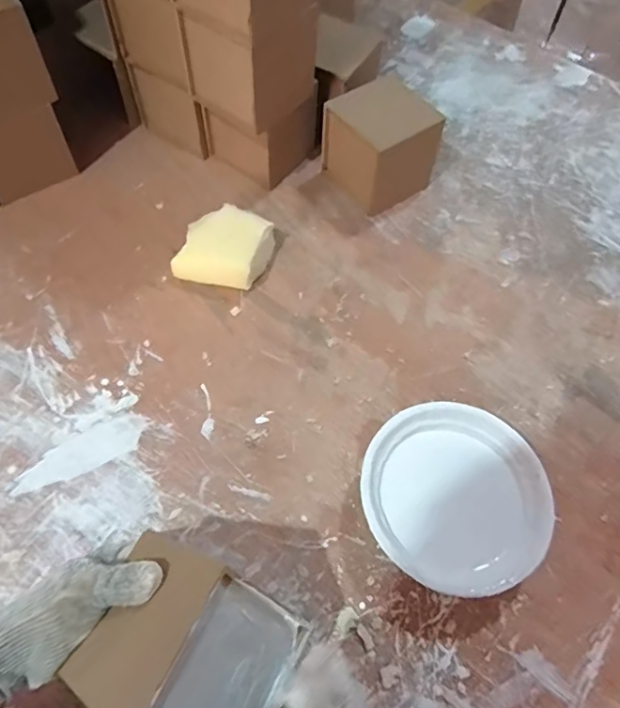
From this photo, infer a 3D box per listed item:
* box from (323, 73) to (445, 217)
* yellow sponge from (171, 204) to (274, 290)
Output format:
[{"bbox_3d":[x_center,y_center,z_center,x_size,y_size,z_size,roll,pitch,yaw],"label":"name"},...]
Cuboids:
[{"bbox_3d":[0.092,-0.278,0.698,0.106,0.108,0.121,-31,67,-18],"label":"box"},{"bbox_3d":[-0.103,-0.131,0.640,0.105,0.047,0.098,14,62,5],"label":"yellow sponge"}]

